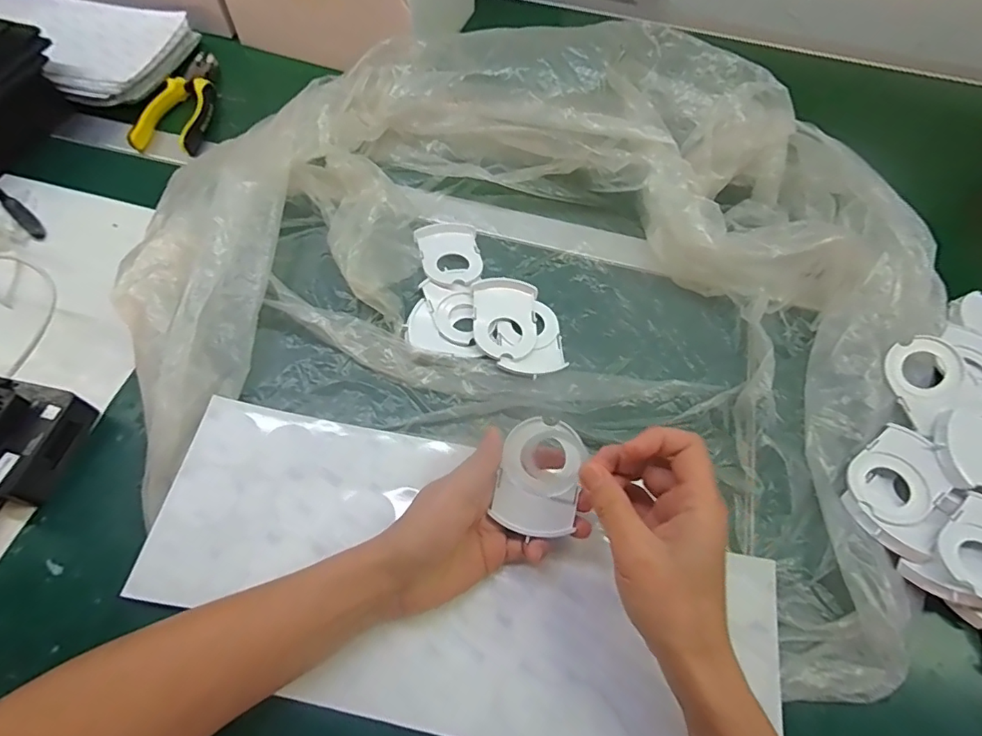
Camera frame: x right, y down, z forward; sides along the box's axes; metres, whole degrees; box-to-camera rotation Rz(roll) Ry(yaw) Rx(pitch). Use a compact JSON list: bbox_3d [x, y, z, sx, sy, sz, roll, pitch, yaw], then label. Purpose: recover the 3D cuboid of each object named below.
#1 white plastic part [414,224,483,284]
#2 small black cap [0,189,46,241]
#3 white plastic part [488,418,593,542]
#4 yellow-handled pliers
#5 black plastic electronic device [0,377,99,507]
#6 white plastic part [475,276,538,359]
[{"bbox_3d":[-0.039,-0.107,0.479,0.056,0.009,0.077,-8,61,-8],"label":"white plastic part"},{"bbox_3d":[-0.445,-0.146,0.484,0.075,0.015,0.014,39,66,17],"label":"small black cap"},{"bbox_3d":[0.033,0.073,0.337,0.054,0.004,0.073,10,92,4],"label":"white plastic part"},{"bbox_3d":[-0.346,-0.298,0.569,0.067,0.021,0.182,-4,61,-5],"label":"yellow-handled pliers"},{"bbox_3d":[-0.338,0.048,0.358,0.064,0.049,0.076,13,61,4],"label":"black plastic electronic device"},{"bbox_3d":[0.013,-0.045,0.446,0.054,0.006,0.079,2,61,-2],"label":"white plastic part"}]

